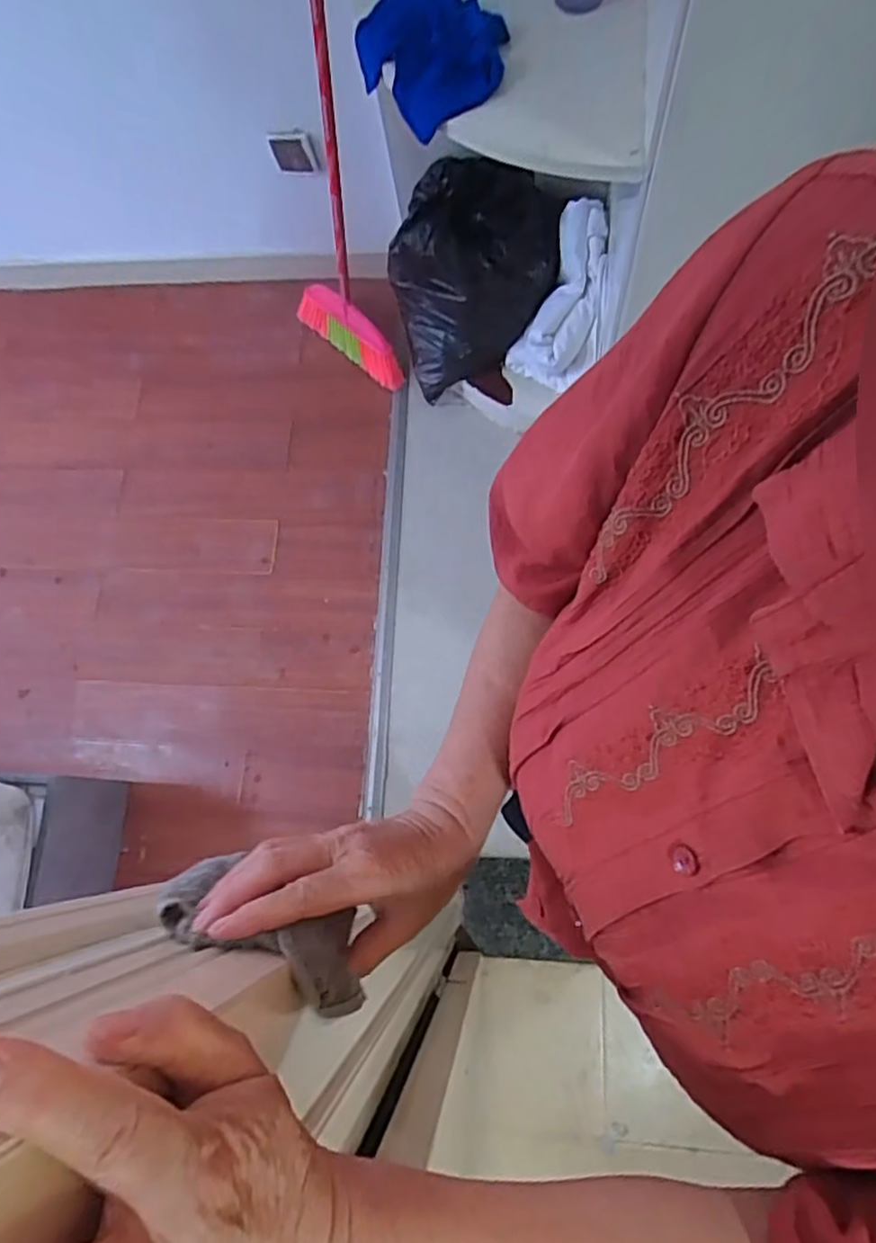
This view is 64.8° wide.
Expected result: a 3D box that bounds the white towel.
[{"bbox_3d":[0.250,-0.630,1.349,0.157,0.089,0.332,22,119,8],"label":"white towel"}]

